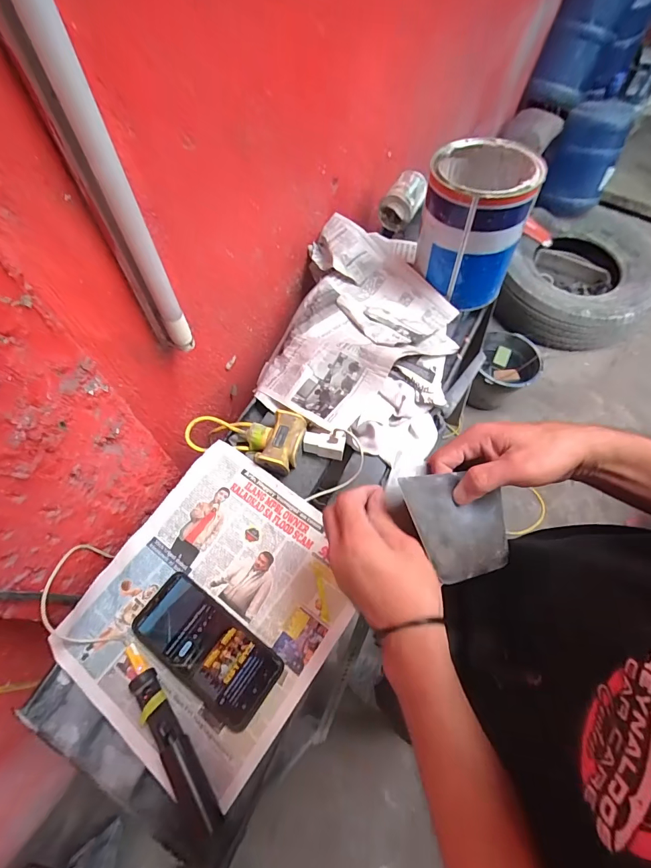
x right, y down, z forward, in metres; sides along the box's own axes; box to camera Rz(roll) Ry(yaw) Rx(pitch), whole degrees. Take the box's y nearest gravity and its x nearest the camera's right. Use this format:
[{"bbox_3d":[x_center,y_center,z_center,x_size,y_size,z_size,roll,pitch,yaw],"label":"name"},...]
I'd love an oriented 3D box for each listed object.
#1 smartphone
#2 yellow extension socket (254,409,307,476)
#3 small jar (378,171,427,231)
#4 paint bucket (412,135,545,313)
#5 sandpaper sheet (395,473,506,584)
[{"bbox_3d":[-0.139,0.243,0.443,0.174,0.014,0.084,32,66,16],"label":"smartphone"},{"bbox_3d":[-0.058,0.008,0.542,0.051,0.026,0.083,20,63,10],"label":"yellow extension socket"},{"bbox_3d":[0.155,-0.465,0.765,0.074,0.063,0.102,44,79,-26],"label":"small jar"},{"bbox_3d":[0.231,-0.338,0.625,0.148,0.197,0.158,11,62,5],"label":"paint bucket"},{"bbox_3d":[0.130,0.085,0.370,0.125,0.005,0.094,0,73,-31],"label":"sandpaper sheet"}]

